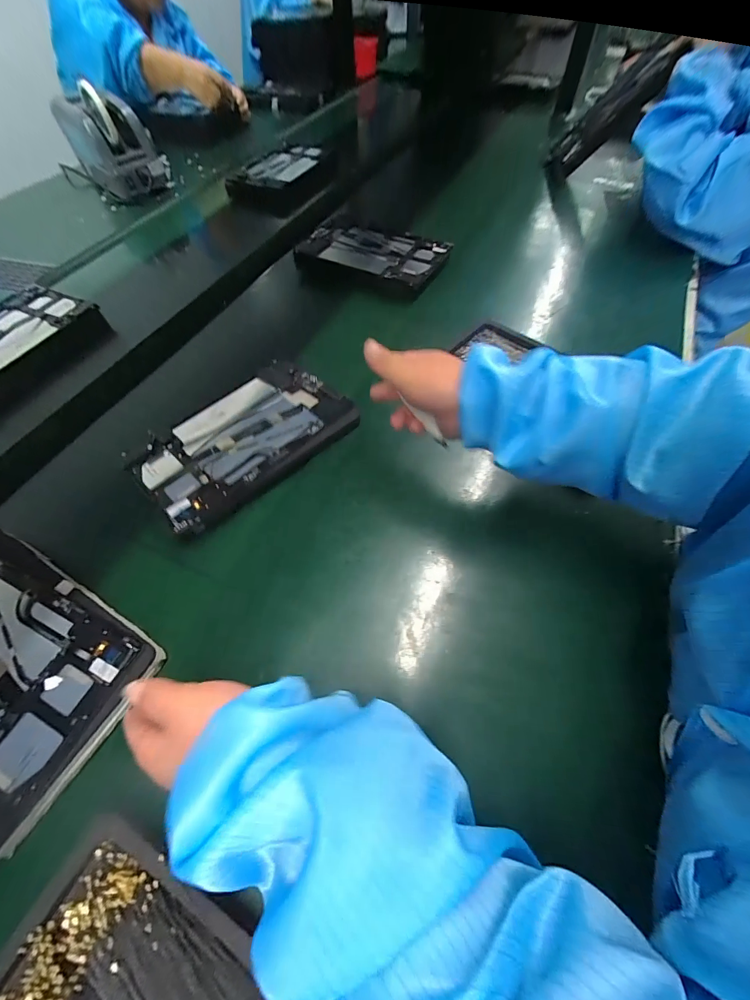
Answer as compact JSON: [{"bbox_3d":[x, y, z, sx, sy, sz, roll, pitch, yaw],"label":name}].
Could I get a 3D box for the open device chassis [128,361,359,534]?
[{"bbox_3d":[-0.153,-0.074,0.429,0.231,0.023,0.157,-41,67,-21],"label":"open device chassis"}]

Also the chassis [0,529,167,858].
[{"bbox_3d":[-0.322,0.138,0.305,0.251,0.022,0.162,24,64,16],"label":"chassis"}]

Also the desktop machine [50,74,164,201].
[{"bbox_3d":[-0.568,-0.771,0.776,0.161,0.148,0.117,39,69,22],"label":"desktop machine"}]

